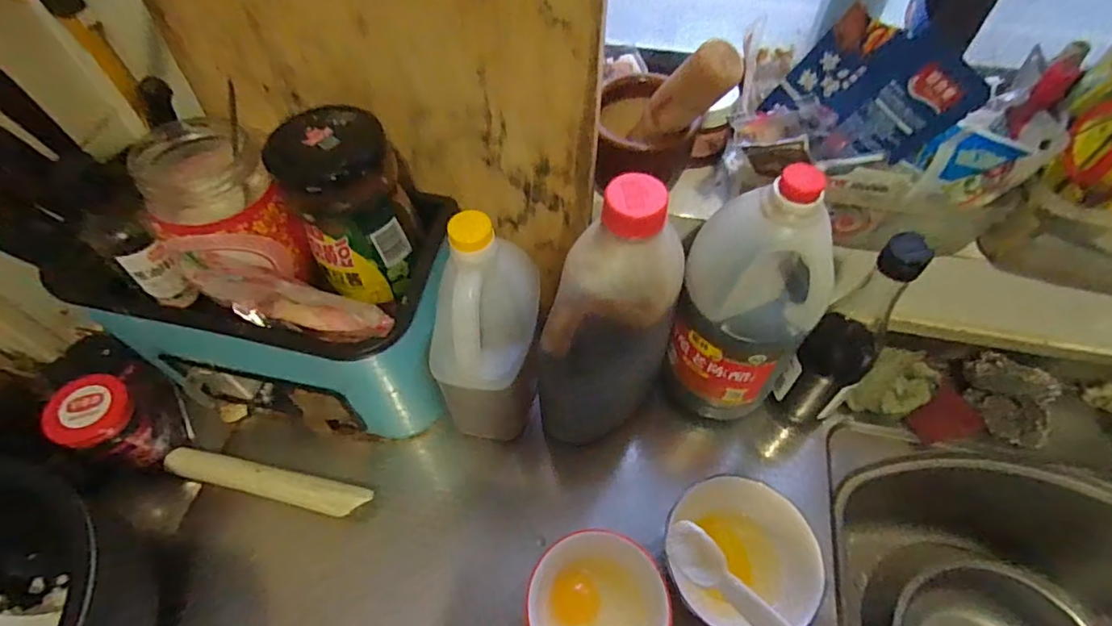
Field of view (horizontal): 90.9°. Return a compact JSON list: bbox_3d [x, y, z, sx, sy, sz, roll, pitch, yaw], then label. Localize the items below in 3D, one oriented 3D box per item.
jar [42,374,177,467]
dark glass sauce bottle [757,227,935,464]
[{"bbox_3d":[-0.414,0.103,0.512,0.062,0.089,0.062,0,56,0],"label":"jar"},{"bbox_3d":[0.257,0.050,0.518,0.066,0.312,0.058,-37,63,-22],"label":"dark glass sauce bottle"}]

